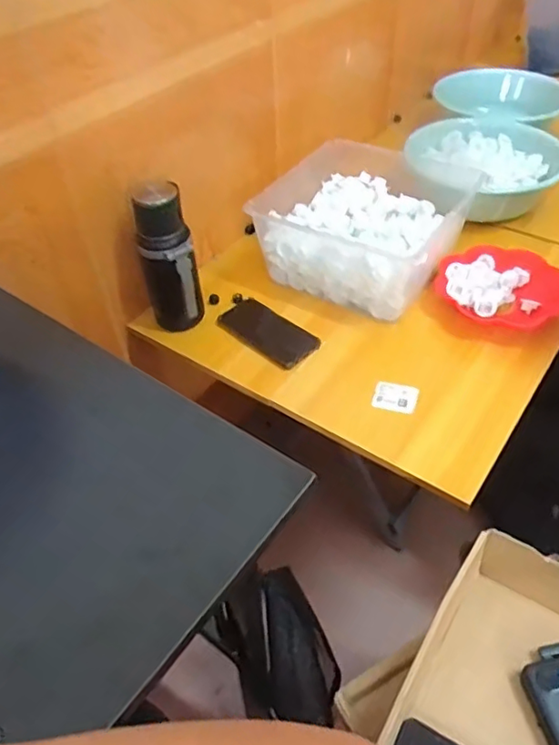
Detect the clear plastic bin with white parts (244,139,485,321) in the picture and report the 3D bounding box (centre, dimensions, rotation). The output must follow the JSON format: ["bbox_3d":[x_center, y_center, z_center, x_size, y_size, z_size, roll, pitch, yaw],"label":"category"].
[{"bbox_3d":[0.144,-0.259,1.009,0.309,0.117,0.295,26,53,23],"label":"clear plastic bin with white parts"}]

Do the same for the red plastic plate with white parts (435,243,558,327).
[{"bbox_3d":[0.363,-0.138,0.935,0.204,0.038,0.173,21,52,20],"label":"red plastic plate with white parts"}]

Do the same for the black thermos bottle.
[{"bbox_3d":[-0.166,-0.158,0.864,0.080,0.225,0.078,-12,48,-8],"label":"black thermos bottle"}]

